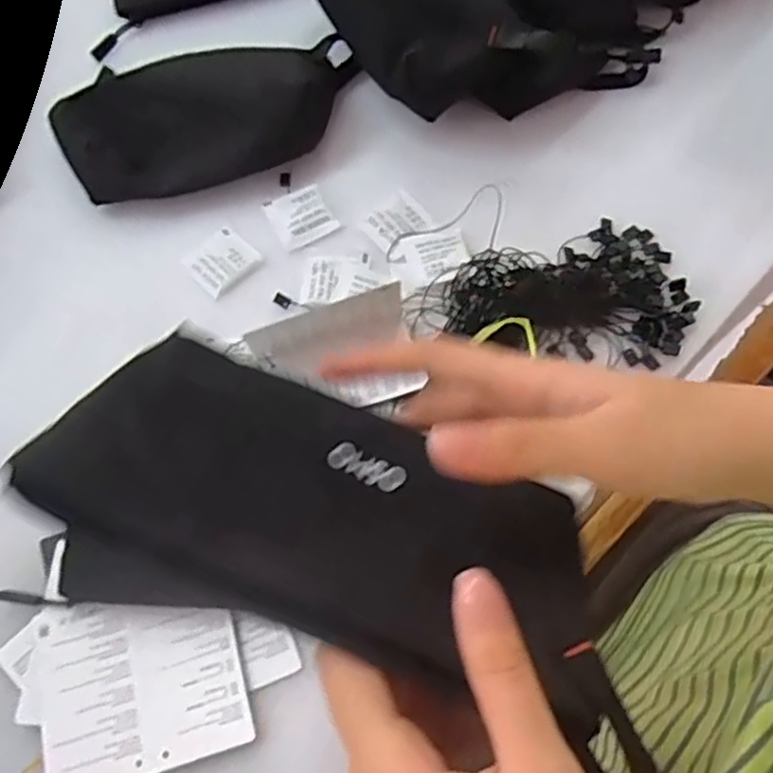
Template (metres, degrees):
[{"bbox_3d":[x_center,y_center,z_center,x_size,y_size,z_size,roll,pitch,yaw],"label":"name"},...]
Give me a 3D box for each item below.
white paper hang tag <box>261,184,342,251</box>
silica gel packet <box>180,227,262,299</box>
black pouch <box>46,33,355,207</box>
[{"bbox_3d":[-0.055,-0.112,0.461,0.037,0.004,0.044,-27,69,-8],"label":"white paper hang tag"},{"bbox_3d":[-0.105,-0.079,0.451,0.037,0.004,0.040,41,75,17],"label":"silica gel packet"},{"bbox_3d":[-0.121,-0.181,0.477,0.195,0.029,0.100,-8,67,-1],"label":"black pouch"}]

